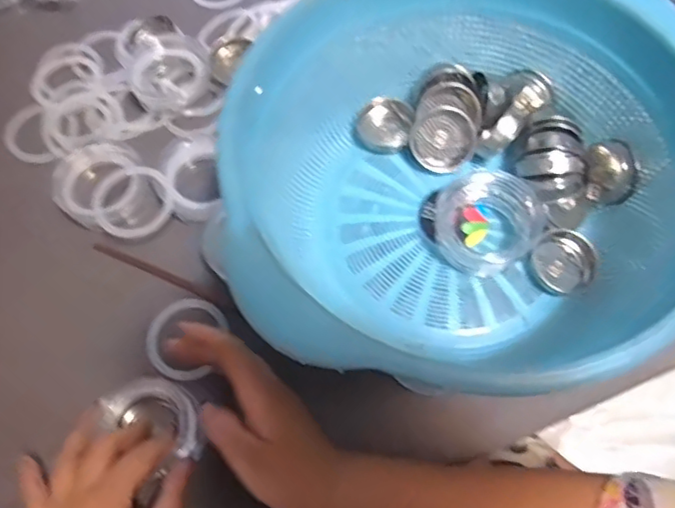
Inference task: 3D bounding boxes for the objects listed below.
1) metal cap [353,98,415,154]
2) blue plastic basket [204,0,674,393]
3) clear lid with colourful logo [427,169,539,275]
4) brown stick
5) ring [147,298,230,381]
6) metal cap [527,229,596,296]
[{"bbox_3d":[0.035,-0.099,0.457,0.042,0.015,0.042,0,66,0],"label":"metal cap"},{"bbox_3d":[0.099,-0.053,0.395,0.302,0.120,0.265,3,66,1],"label":"blue plastic basket"},{"bbox_3d":[0.099,-0.023,0.414,0.074,0.033,0.066,31,69,13],"label":"clear lid with colourful logo"},{"bbox_3d":[-0.141,0.012,0.462,0.103,0.005,0.007,23,67,10],"label":"brown stick"},{"bbox_3d":[-0.110,0.060,0.434,0.052,0.011,0.057,0,66,0],"label":"ring"},{"bbox_3d":[0.152,0.006,0.413,0.042,0.023,0.044,0,66,0],"label":"metal cap"}]

